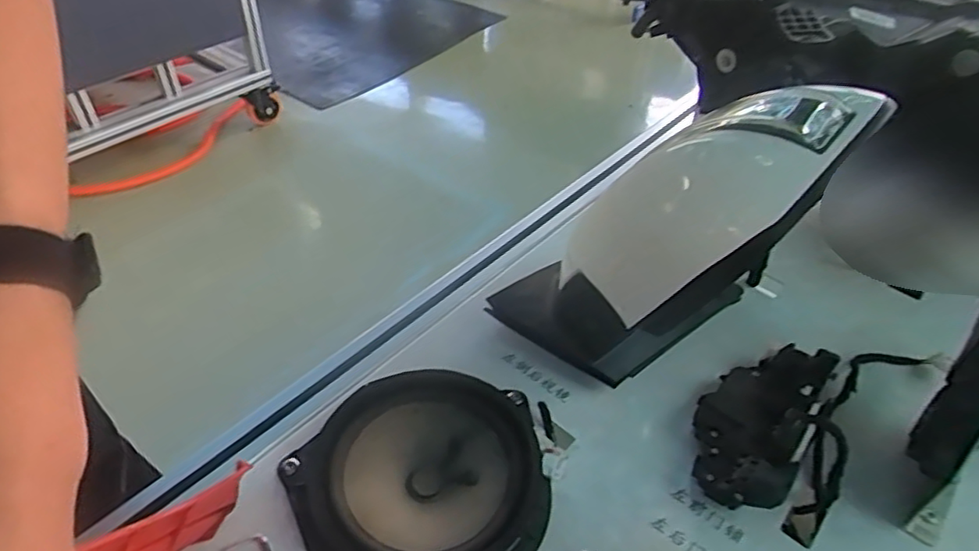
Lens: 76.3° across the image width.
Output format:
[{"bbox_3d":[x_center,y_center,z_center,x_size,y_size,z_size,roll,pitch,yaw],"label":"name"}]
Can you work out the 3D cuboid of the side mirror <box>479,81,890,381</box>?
[{"bbox_3d":[0.125,-0.018,0.442,0.114,0.323,0.131,-27,79,-30],"label":"side mirror"}]

